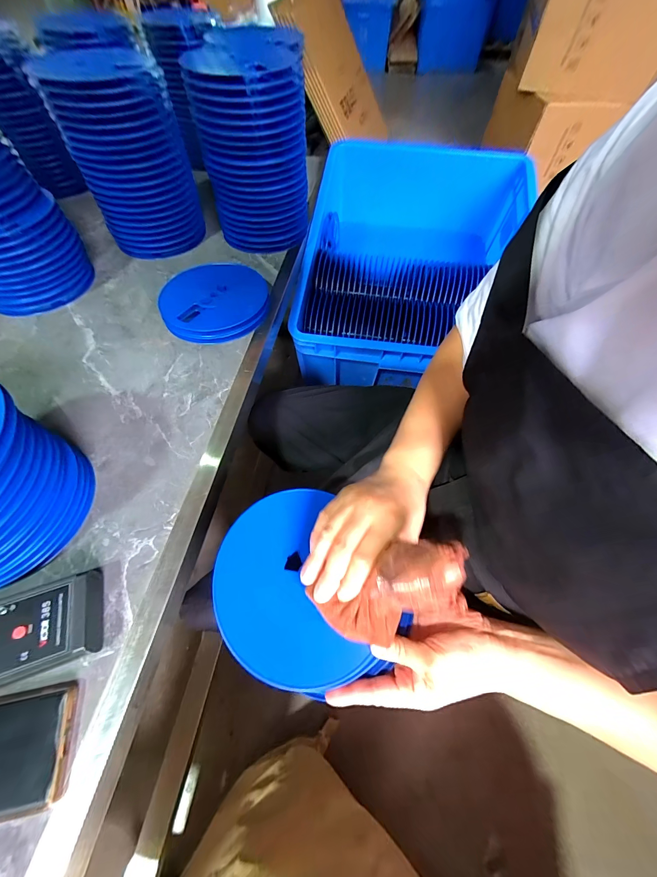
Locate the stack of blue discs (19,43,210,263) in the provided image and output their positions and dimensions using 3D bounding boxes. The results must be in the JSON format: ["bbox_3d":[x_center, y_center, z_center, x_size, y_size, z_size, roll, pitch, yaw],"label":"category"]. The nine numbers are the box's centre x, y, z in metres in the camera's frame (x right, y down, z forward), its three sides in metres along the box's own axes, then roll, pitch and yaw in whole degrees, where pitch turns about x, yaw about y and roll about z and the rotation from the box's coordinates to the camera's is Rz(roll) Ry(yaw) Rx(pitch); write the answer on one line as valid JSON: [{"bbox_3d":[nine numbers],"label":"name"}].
[{"bbox_3d":[-0.339,-0.481,0.561,0.174,0.259,0.160,-20,61,-14],"label":"stack of blue discs"}]

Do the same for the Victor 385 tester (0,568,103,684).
[{"bbox_3d":[-0.280,0.174,0.291,0.135,0.028,0.078,-15,60,-11],"label":"Victor 385 tester"}]

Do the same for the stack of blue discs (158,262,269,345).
[{"bbox_3d":[-0.191,-0.233,0.545,0.173,0.033,0.167,-18,61,-13],"label":"stack of blue discs"}]

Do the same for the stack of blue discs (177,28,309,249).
[{"bbox_3d":[-0.130,-0.515,0.585,0.171,0.269,0.181,-3,59,-4],"label":"stack of blue discs"}]

